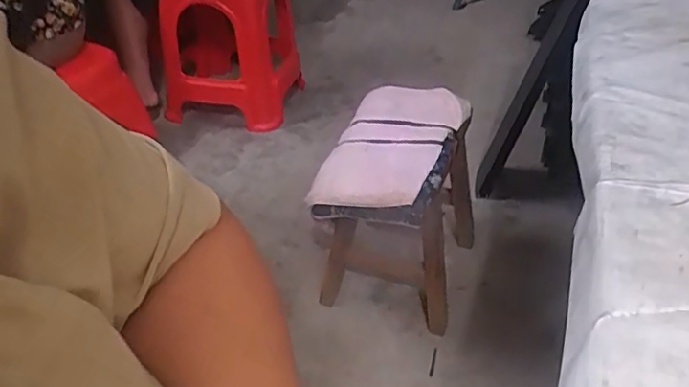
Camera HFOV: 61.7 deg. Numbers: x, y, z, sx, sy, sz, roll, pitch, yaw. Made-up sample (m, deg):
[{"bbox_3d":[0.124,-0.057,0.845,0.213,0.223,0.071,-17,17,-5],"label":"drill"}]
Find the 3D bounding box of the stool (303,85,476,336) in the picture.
[{"bbox_3d":[0.113,0.040,1.148,0.259,0.373,0.346,12,39,17],"label":"stool"}]

